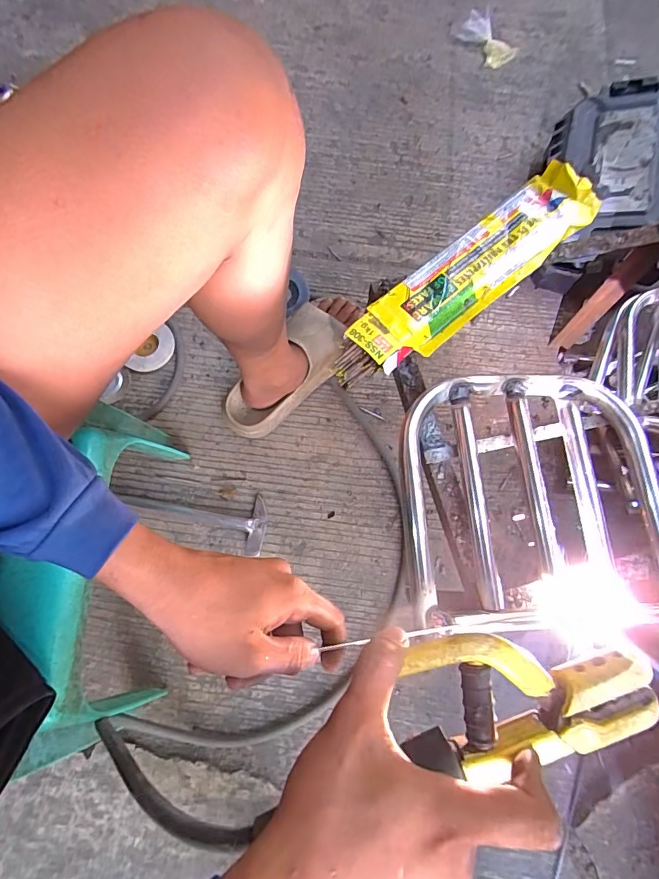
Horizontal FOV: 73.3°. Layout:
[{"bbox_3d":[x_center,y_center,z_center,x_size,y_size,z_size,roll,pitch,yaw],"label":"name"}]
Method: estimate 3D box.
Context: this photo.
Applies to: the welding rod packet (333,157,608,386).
[{"bbox_3d":[0.154,-0.182,0.477,0.366,0.029,0.077,-40,78,-12],"label":"welding rod packet"}]

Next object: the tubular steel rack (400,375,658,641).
[{"bbox_3d":[0.197,0.055,0.432,0.248,0.065,0.242,-5,82,6],"label":"tubular steel rack"}]

